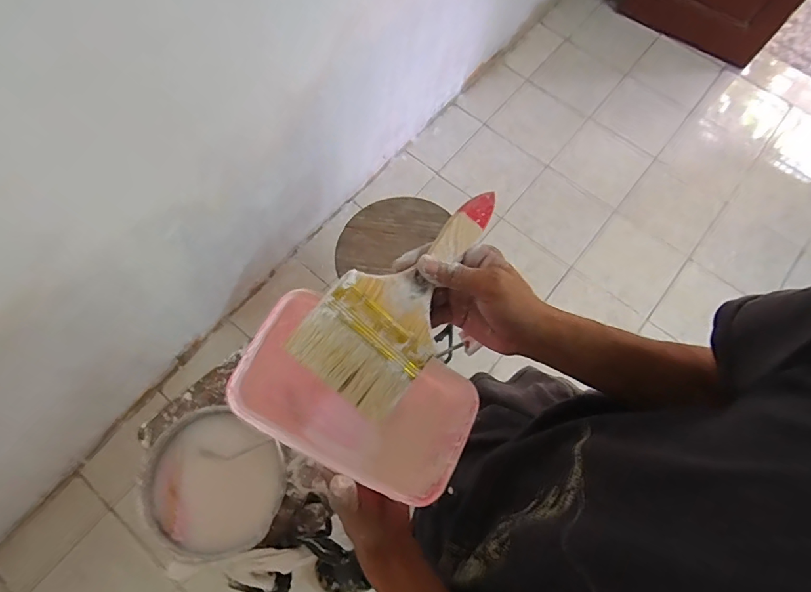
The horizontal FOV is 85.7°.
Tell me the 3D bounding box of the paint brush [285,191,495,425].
[{"bbox_3d":[0.009,0.008,0.344,0.190,0.018,0.095,-38,96,-12],"label":"paint brush"}]

